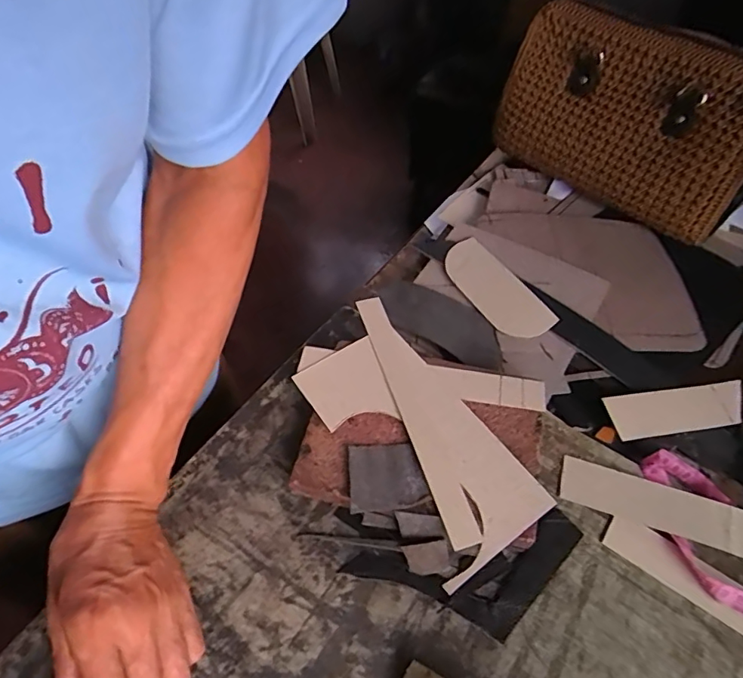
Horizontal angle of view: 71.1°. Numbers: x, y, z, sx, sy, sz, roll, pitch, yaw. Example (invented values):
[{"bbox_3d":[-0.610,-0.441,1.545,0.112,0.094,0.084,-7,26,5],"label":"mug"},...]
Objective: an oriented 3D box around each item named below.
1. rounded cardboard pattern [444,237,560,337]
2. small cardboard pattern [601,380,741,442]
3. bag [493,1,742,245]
[{"bbox_3d":[0.122,-0.051,0.525,0.052,0.006,0.135,-30,57,-10],"label":"rounded cardboard pattern"},{"bbox_3d":[0.270,0.062,0.455,0.137,0.006,0.038,-5,68,-15],"label":"small cardboard pattern"},{"bbox_3d":[0.285,-0.250,0.578,0.106,0.153,0.291,-35,61,-24],"label":"bag"}]

